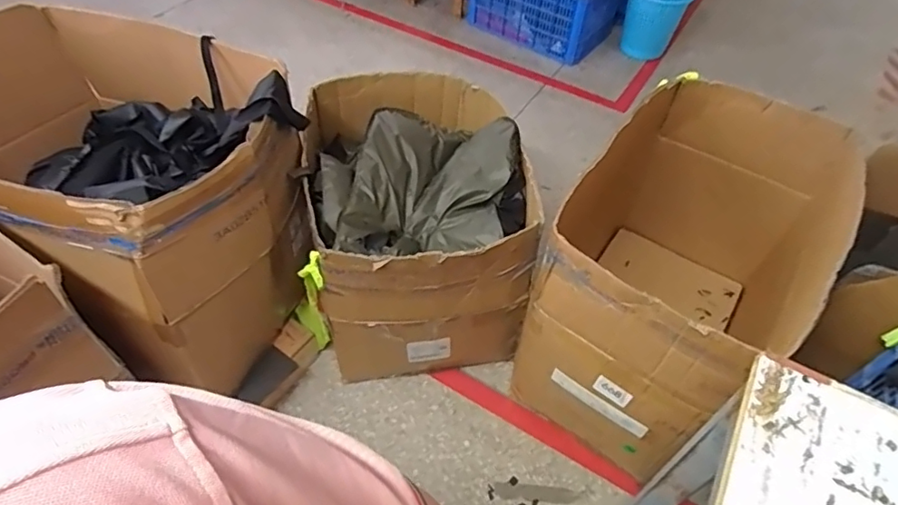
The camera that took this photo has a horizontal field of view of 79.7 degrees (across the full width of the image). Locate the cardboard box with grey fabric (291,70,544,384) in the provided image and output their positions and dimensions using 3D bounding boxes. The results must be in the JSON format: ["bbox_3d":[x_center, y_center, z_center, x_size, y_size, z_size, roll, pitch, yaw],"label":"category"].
[{"bbox_3d":[-0.096,-0.058,1.358,0.496,0.511,0.587,-4,50,-6],"label":"cardboard box with grey fabric"}]

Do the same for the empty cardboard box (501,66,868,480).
[{"bbox_3d":[0.506,0.063,1.264,0.504,0.579,0.708,34,57,24],"label":"empty cardboard box"}]

